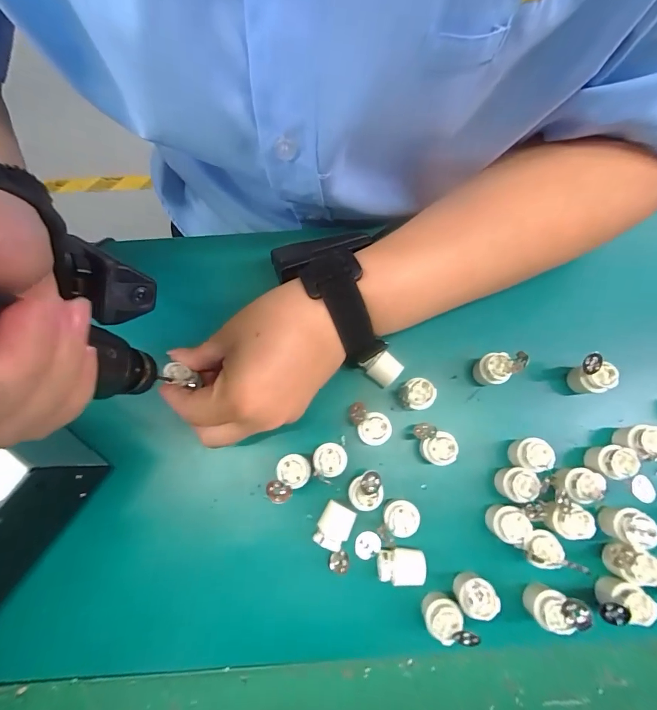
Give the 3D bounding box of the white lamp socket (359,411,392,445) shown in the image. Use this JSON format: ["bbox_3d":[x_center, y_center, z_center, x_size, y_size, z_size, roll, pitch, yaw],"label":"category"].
[{"bbox_3d":[0.031,0.052,0.261,0.020,0.025,0.021,0,79,0],"label":"white lamp socket"}]

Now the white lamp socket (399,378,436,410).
[{"bbox_3d":[0.060,0.029,0.265,0.021,0.027,0.021,0,79,0],"label":"white lamp socket"}]

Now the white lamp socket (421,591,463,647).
[{"bbox_3d":[0.069,0.159,0.234,0.021,0.027,0.018,-42,82,-7],"label":"white lamp socket"}]

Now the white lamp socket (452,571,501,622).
[{"bbox_3d":[0.091,0.150,0.237,0.018,0.029,0.021,34,81,6],"label":"white lamp socket"}]

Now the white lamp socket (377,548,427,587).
[{"bbox_3d":[0.046,0.134,0.244,0.029,0.019,0.019,4,79,1],"label":"white lamp socket"}]

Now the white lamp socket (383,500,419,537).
[{"bbox_3d":[0.046,0.104,0.245,0.022,0.023,0.021,0,79,0],"label":"white lamp socket"}]

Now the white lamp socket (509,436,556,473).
[{"bbox_3d":[0.134,0.067,0.255,0.018,0.030,0.020,7,79,1],"label":"white lamp socket"}]

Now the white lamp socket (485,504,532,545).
[{"bbox_3d":[0.115,0.108,0.244,0.019,0.025,0.021,19,80,3],"label":"white lamp socket"}]

